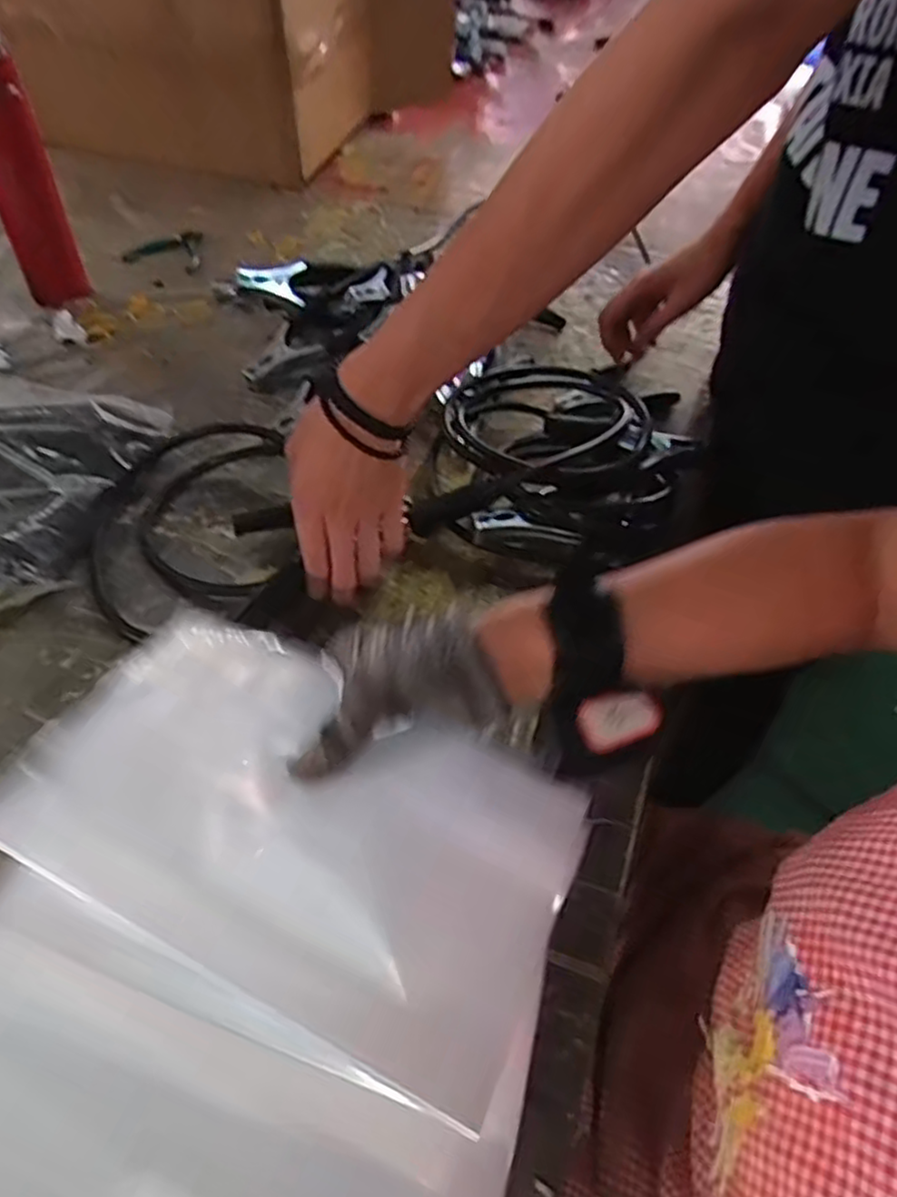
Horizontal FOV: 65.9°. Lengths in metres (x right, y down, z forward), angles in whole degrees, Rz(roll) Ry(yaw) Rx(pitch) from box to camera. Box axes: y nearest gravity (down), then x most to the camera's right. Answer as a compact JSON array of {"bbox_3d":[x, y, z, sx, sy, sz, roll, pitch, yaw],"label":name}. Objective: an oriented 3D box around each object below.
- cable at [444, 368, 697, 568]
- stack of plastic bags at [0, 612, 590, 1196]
[{"bbox_3d":[0.103,-0.124,0.612,0.224,0.059,0.226,5,48,1],"label":"cable"},{"bbox_3d":[-0.097,0.161,0.291,0.271,0.066,0.283,18,50,12],"label":"stack of plastic bags"}]

